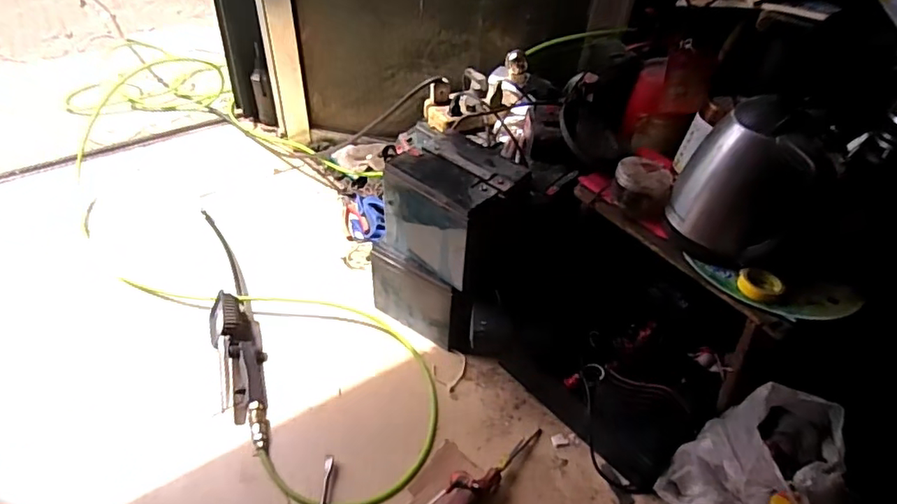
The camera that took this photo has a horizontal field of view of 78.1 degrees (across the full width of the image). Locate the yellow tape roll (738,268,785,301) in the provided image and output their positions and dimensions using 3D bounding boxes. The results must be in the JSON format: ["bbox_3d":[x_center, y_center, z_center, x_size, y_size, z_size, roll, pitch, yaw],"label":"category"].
[{"bbox_3d":[0.430,0.045,0.766,0.048,0.022,0.050,2,45,-2],"label":"yellow tape roll"}]

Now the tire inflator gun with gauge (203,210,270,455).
[{"bbox_3d":[-0.410,0.095,1.040,0.078,0.078,0.615,-14,46,-18],"label":"tire inflator gun with gauge"}]

